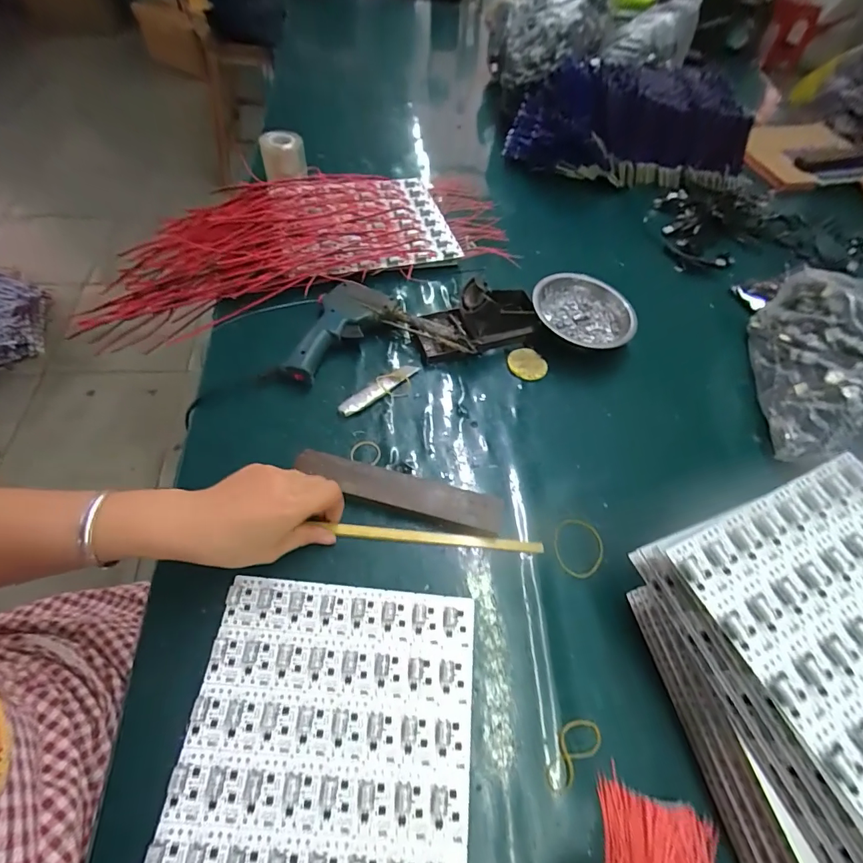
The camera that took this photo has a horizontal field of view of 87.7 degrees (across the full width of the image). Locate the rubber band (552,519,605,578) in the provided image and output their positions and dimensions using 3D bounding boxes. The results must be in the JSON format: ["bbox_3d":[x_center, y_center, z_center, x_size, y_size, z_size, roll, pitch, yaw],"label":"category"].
[{"bbox_3d":[0.138,0.109,0.423,0.046,0.004,0.056,16,57,5],"label":"rubber band"}]

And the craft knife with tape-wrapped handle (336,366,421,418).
[{"bbox_3d":[-0.058,-0.047,0.502,0.105,0.013,0.019,-36,67,-24],"label":"craft knife with tape-wrapped handle"}]

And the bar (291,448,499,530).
[{"bbox_3d":[-0.031,0.054,0.430,0.198,0.008,0.038,16,56,3],"label":"bar"}]

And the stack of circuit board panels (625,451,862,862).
[{"bbox_3d":[0.296,0.175,0.327,0.228,0.107,0.243,-16,60,-15],"label":"stack of circuit board panels"}]

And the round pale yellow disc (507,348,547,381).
[{"bbox_3d":[0.116,-0.082,0.545,0.048,0.005,0.045,2,57,-4],"label":"round pale yellow disc"}]

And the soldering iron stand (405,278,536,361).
[{"bbox_3d":[0.052,-0.139,0.539,0.149,0.063,0.082,-20,61,-17],"label":"soldering iron stand"}]

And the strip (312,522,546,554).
[{"bbox_3d":[0.008,0.099,0.418,0.189,0.006,0.011,6,56,-2],"label":"strip"}]

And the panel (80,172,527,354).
[{"bbox_3d":[-0.180,-0.263,0.640,0.576,0.082,0.256,-19,61,-16],"label":"panel"}]

